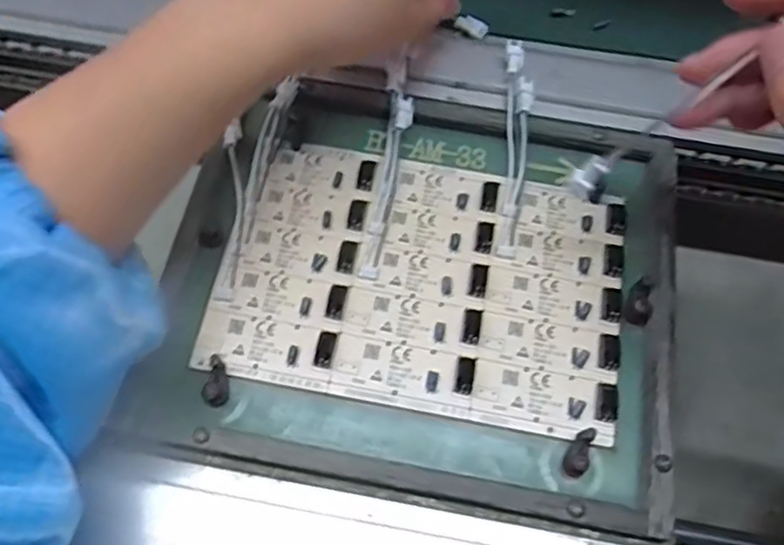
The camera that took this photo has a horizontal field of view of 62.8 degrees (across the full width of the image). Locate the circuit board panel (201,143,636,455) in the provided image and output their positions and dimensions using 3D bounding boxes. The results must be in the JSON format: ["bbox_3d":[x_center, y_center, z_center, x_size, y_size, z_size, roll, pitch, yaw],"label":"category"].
[{"bbox_3d":[0.016,0.003,0.314,0.189,0.008,0.127,10,68,4],"label":"circuit board panel"}]

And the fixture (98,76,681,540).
[{"bbox_3d":[0.016,0.000,0.309,0.234,0.019,0.201,10,68,5],"label":"fixture"}]

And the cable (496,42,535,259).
[{"bbox_3d":[0.065,-0.066,0.333,0.014,0.020,0.118,5,66,0],"label":"cable"}]

